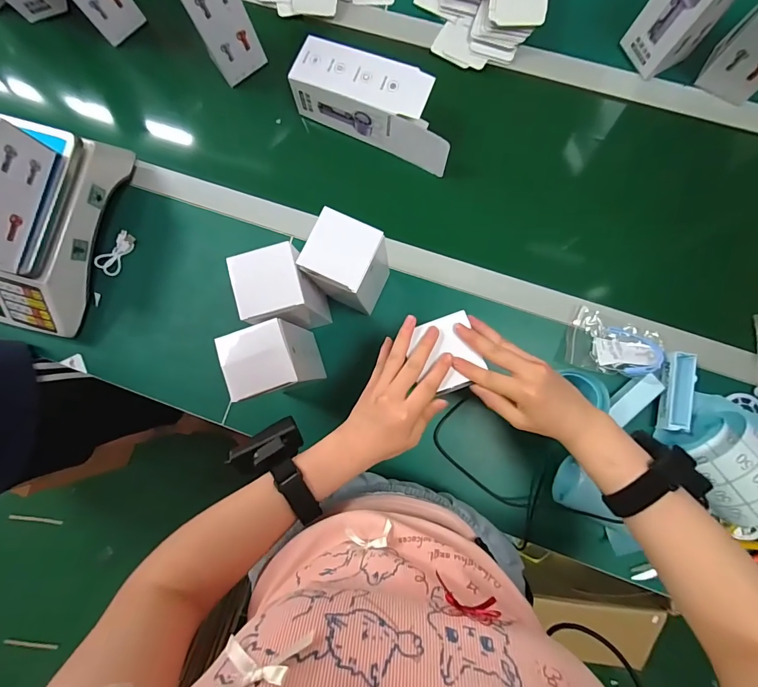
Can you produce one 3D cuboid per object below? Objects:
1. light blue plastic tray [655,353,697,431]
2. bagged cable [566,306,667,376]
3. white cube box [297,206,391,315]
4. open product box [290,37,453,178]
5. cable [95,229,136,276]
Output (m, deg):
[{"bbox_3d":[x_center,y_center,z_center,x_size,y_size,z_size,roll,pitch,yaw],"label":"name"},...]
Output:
[{"bbox_3d":[0.386,0.061,0.503,0.031,0.023,0.100,7,84,5],"label":"light blue plastic tray"},{"bbox_3d":[0.319,0.002,0.523,0.120,0.017,0.081,16,85,6],"label":"bagged cable"},{"bbox_3d":[-0.037,-0.093,0.483,0.084,0.150,0.075,25,86,6],"label":"white cube box"},{"bbox_3d":[0.001,-0.342,0.557,0.237,0.065,0.084,26,86,7],"label":"open product box"},{"bbox_3d":[-0.402,-0.139,0.594,0.031,0.016,0.071,29,87,7],"label":"cable"}]

